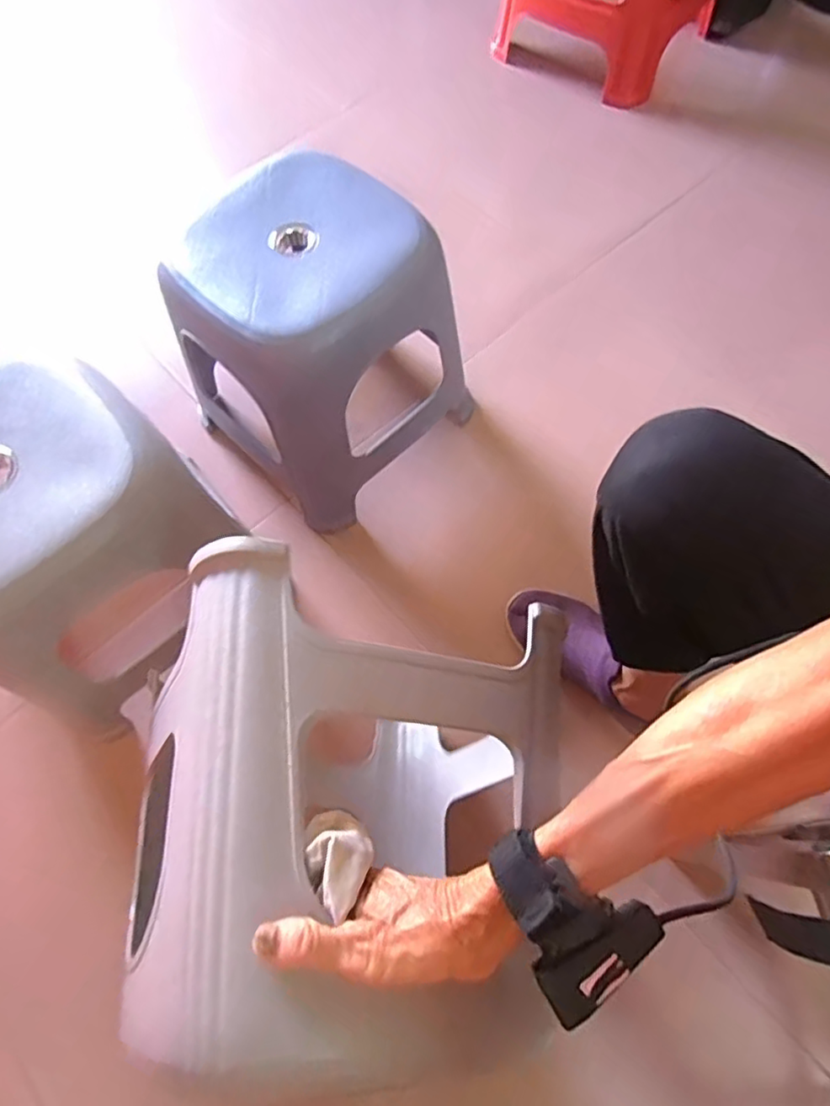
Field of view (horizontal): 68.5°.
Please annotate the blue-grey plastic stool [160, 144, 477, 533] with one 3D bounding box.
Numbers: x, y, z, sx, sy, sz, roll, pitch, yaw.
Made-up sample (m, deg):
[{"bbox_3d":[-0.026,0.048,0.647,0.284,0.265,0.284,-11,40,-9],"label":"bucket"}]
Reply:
[{"bbox_3d":[-0.108,-0.248,0.740,0.255,0.276,0.259,-42,75,-15],"label":"blue-grey plastic stool"}]

